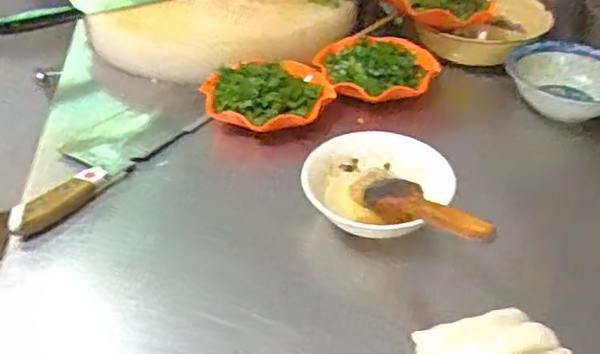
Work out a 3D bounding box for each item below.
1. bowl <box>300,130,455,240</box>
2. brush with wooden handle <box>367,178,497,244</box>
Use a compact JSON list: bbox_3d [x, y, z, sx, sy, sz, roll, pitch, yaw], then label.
[{"bbox_3d":[0.073,0.016,0.620,0.138,0.054,0.136,0,38,0],"label":"bowl"},{"bbox_3d":[0.111,0.029,0.564,0.045,0.021,0.165,-20,20,-23],"label":"brush with wooden handle"}]

